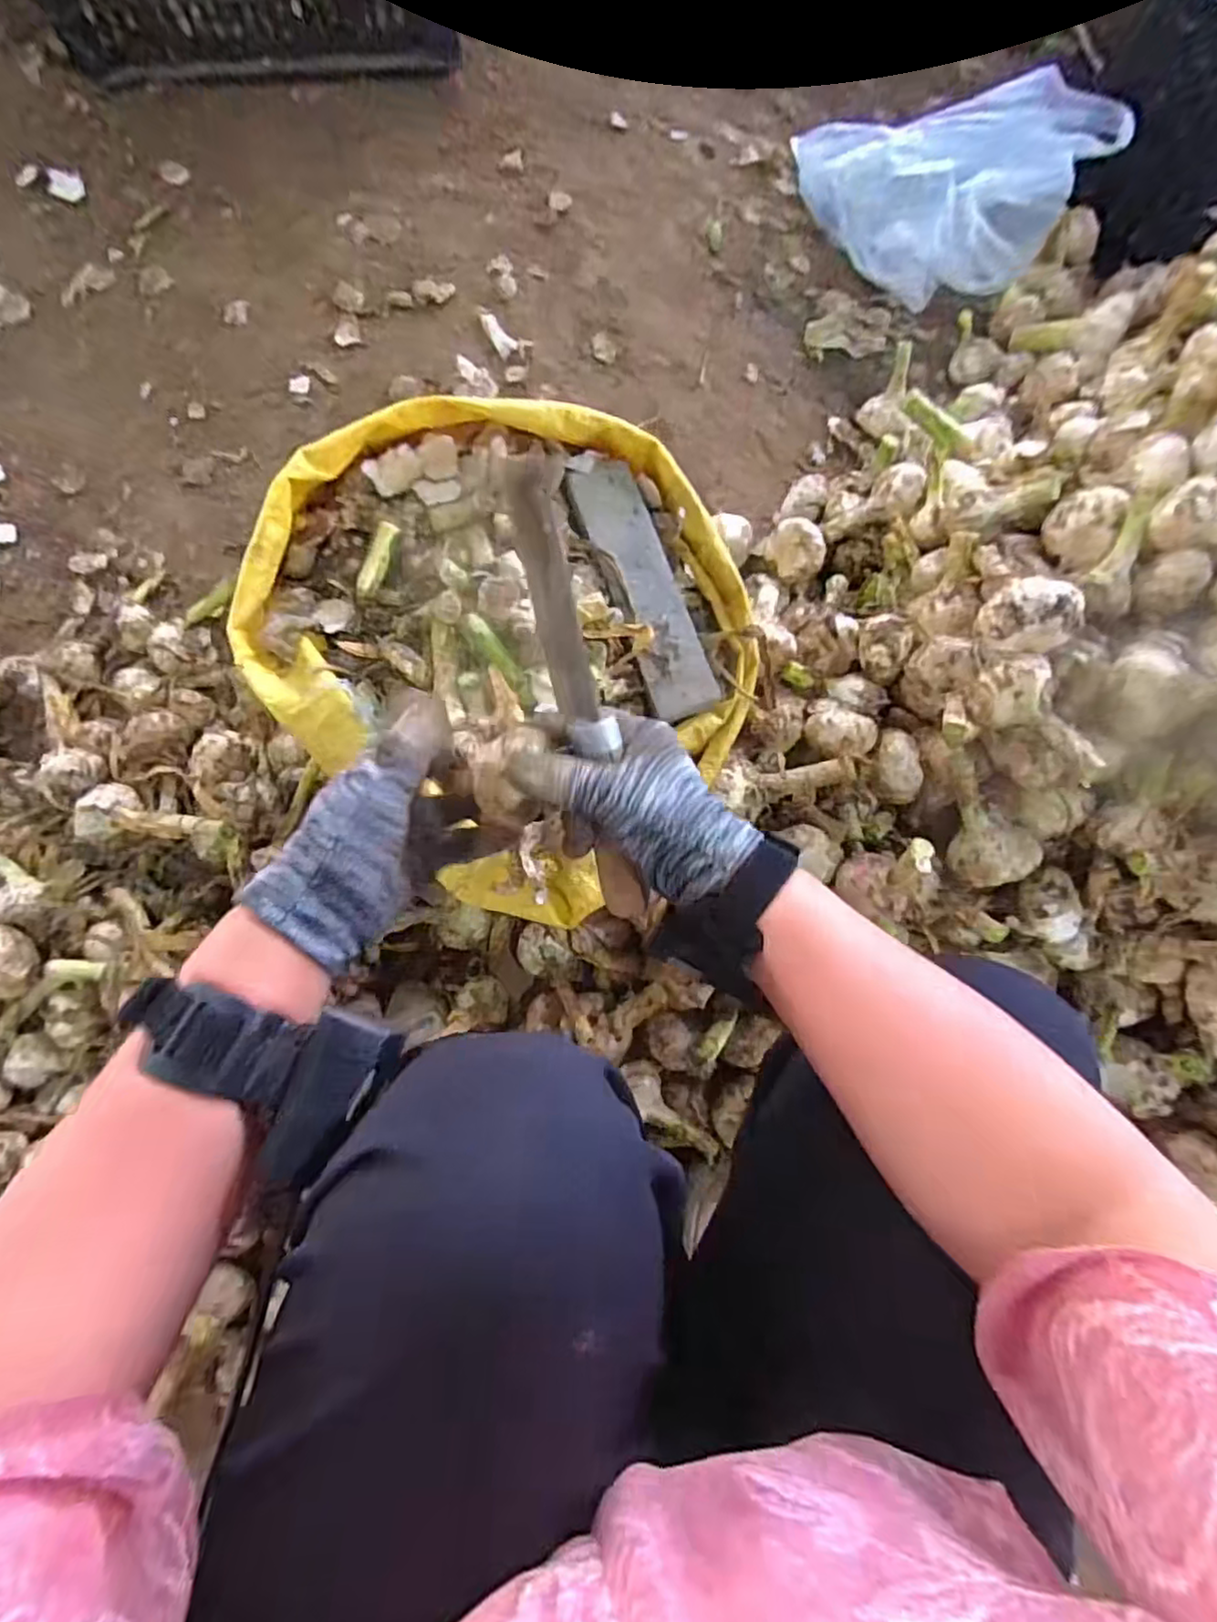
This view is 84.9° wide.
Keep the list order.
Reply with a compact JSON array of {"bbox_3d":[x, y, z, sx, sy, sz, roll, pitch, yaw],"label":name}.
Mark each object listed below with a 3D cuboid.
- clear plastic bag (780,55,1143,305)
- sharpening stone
[{"bbox_3d":[0.361,-0.708,0.725,0.288,0.114,0.237,39,82,2],"label":"clear plastic bag"},{"bbox_3d":[0.029,-0.166,0.490,0.057,0.016,0.196,-20,84,-6],"label":"sharpening stone"}]

